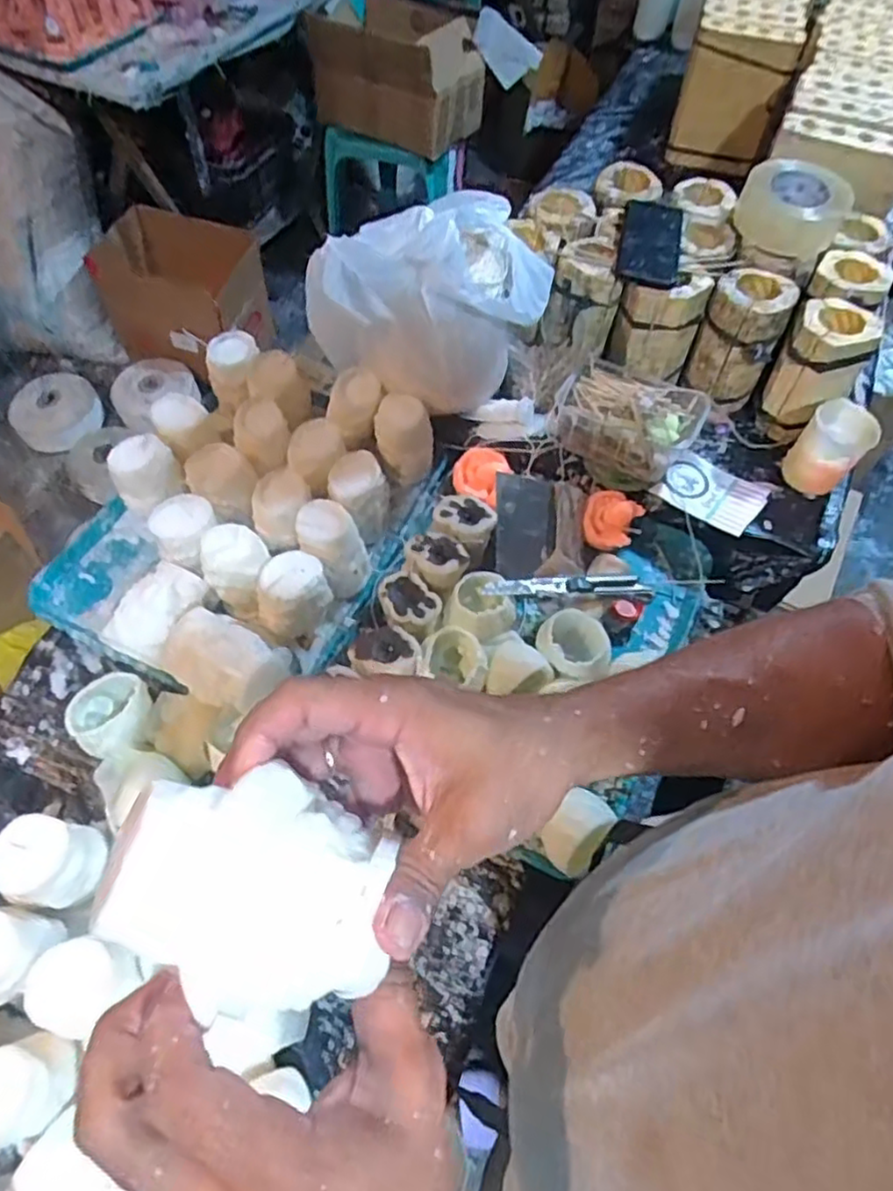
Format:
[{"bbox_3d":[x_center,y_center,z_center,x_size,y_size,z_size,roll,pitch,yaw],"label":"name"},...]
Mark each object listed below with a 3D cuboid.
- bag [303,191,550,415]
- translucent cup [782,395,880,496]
[{"bbox_3d":[-0.020,-0.357,0.800,0.266,0.202,0.169,8,60,2],"label":"bag"},{"bbox_3d":[0.457,-0.174,0.819,0.074,0.099,0.060,37,65,17],"label":"translucent cup"}]

